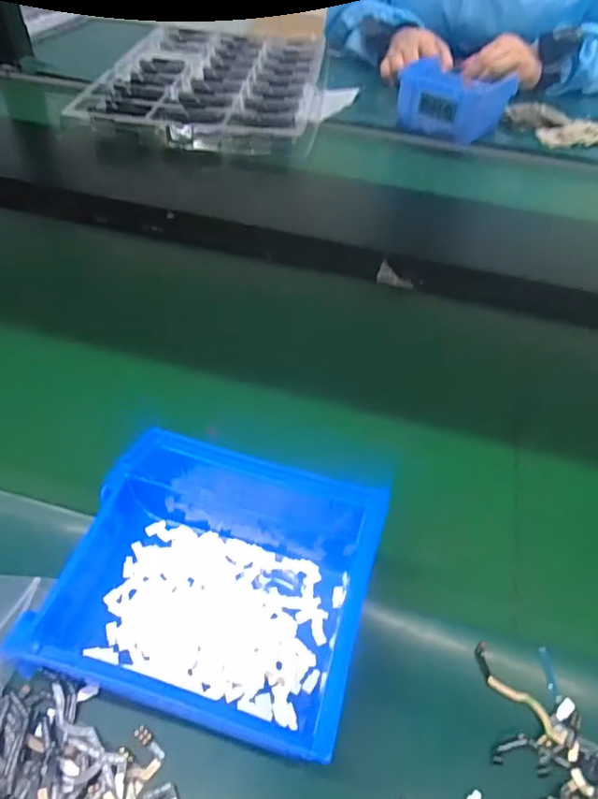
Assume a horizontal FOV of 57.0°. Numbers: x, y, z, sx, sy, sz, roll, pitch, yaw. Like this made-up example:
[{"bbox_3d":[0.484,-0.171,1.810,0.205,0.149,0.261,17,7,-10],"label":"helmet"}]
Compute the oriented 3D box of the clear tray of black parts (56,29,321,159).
[{"bbox_3d":[-0.118,-0.474,0.812,0.306,0.020,0.473,5,47,0],"label":"clear tray of black parts"}]

